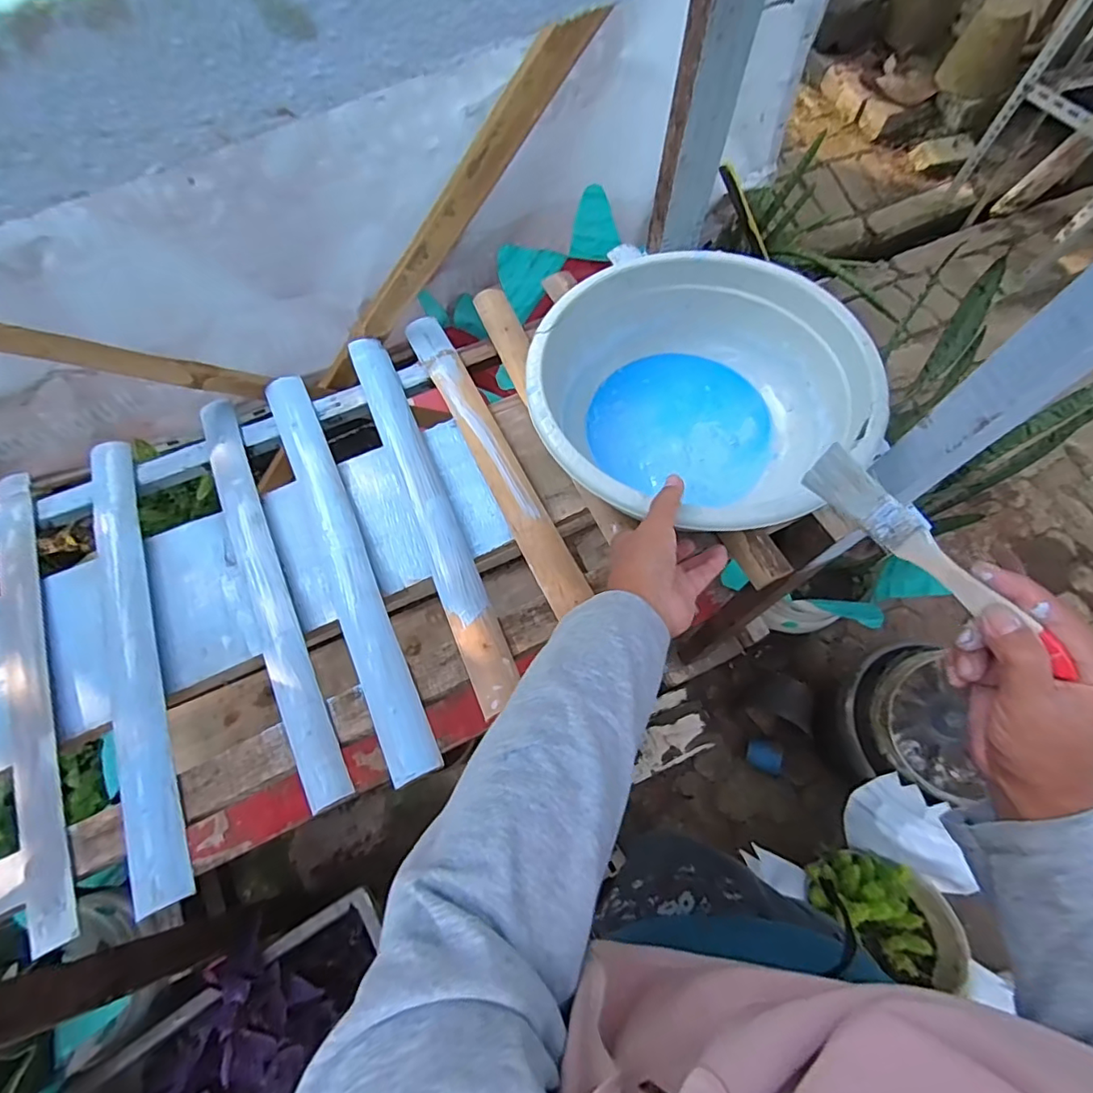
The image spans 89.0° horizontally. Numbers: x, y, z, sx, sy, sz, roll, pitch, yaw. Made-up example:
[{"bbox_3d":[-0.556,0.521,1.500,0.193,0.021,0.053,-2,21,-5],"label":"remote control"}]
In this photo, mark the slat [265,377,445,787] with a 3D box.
[{"bbox_3d":[-0.207,-0.002,0.549,0.045,0.015,0.466,-25,69,-8],"label":"slat"}]

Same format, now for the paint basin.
[{"bbox_3d":[0.133,-0.137,0.531,0.287,0.110,0.285,-1,68,2],"label":"paint basin"}]

